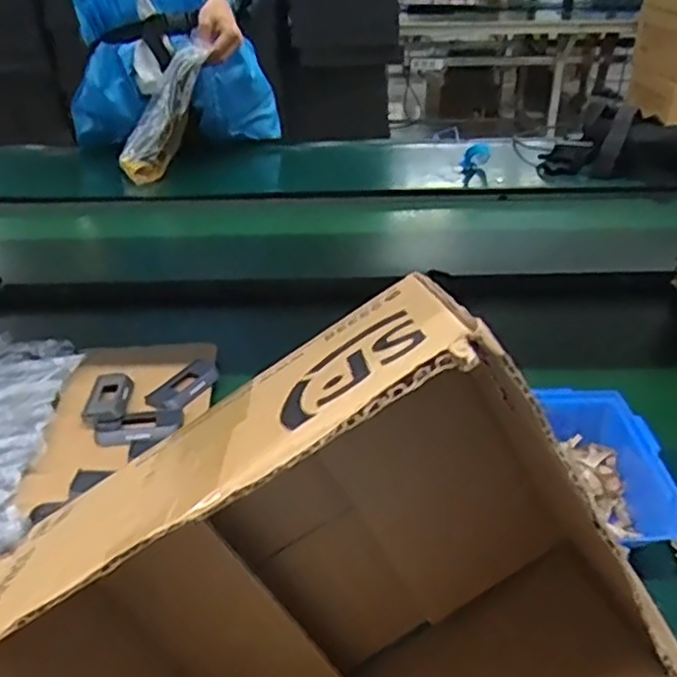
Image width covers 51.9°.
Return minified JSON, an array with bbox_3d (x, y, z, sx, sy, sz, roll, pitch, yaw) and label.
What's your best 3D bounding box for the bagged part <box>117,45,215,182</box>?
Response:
[{"bbox_3d":[-0.315,-0.411,1.269,0.093,0.271,0.080,20,-5,30],"label":"bagged part"}]

